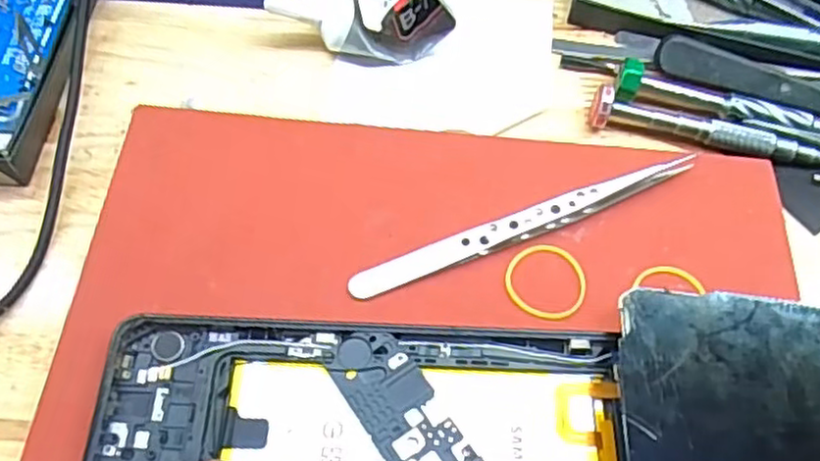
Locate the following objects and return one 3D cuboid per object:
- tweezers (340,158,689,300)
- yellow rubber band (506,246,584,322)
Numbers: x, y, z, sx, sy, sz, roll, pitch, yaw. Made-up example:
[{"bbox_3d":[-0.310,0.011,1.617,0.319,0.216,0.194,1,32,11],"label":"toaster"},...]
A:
[{"bbox_3d":[0.044,-0.004,0.251,0.135,0.010,0.010,-20,64,-15],"label":"tweezers"},{"bbox_3d":[0.047,0.017,0.242,0.028,0.004,0.028,9,61,1],"label":"yellow rubber band"}]

